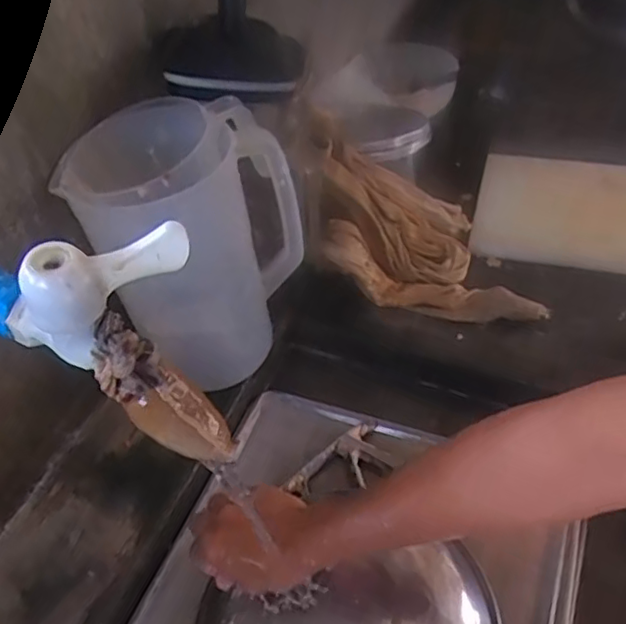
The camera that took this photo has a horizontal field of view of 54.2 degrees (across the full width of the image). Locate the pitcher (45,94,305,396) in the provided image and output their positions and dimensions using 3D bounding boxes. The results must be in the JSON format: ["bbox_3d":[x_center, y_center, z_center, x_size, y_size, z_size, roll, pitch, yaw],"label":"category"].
[{"bbox_3d":[-0.123,-0.065,0.604,0.150,0.244,0.164,28,56,27],"label":"pitcher"}]

